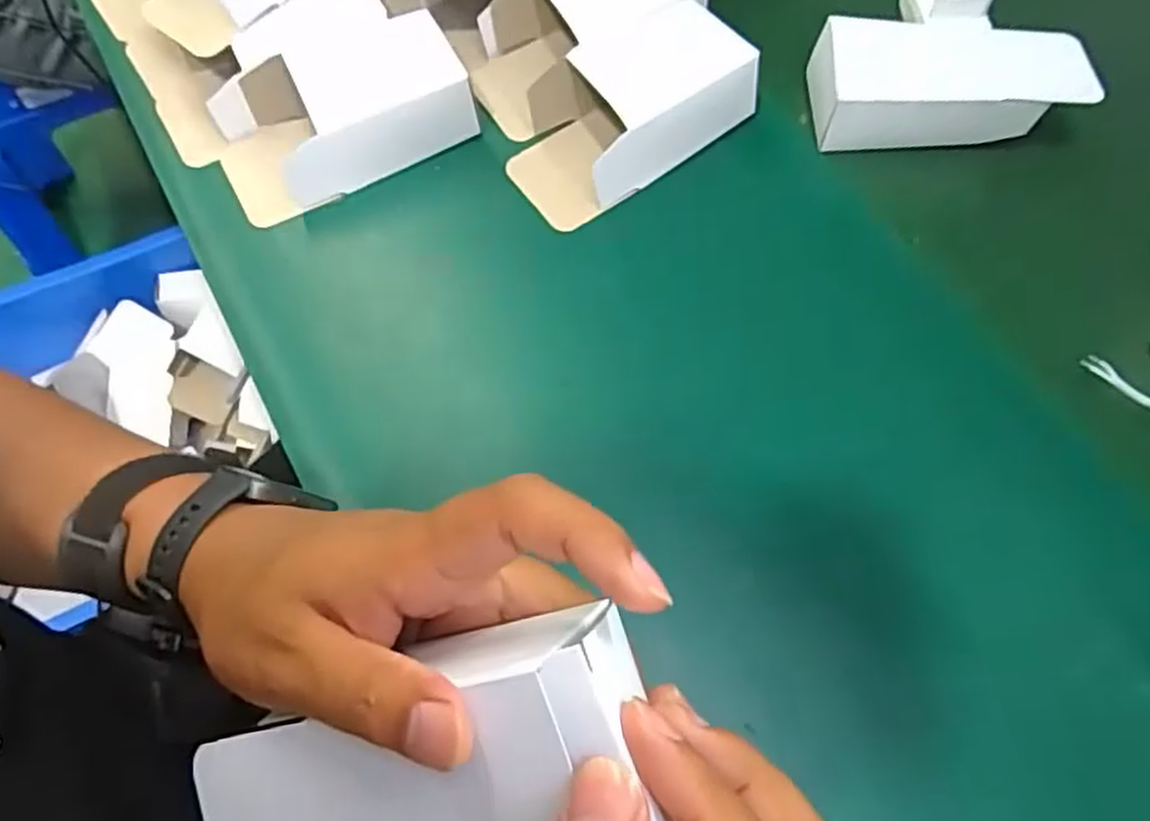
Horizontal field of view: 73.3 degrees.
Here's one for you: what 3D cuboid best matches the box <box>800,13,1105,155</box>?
[{"bbox_3d":[0.207,-0.190,0.447,0.147,0.043,0.066,1,64,0],"label":"box"}]

